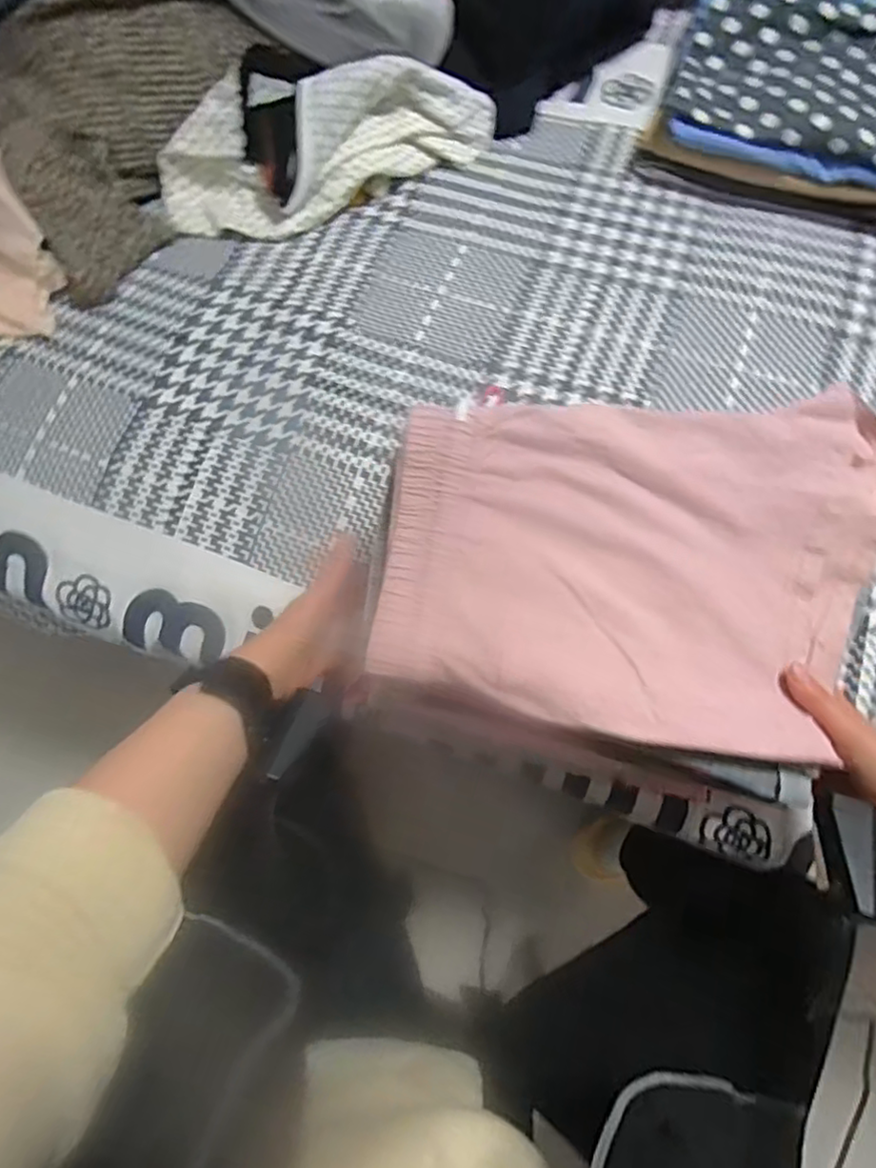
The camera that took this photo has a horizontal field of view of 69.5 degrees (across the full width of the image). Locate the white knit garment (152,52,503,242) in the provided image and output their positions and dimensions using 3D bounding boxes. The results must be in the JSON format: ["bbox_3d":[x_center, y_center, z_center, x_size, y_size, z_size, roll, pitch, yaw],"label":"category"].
[{"bbox_3d":[-0.119,-0.480,0.679,0.371,0.089,0.120,-22,73,-7],"label":"white knit garment"}]

